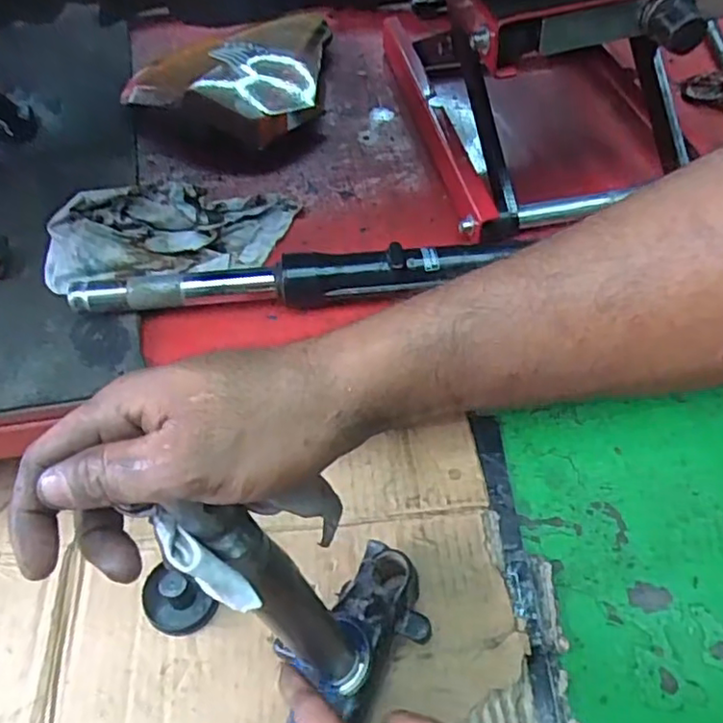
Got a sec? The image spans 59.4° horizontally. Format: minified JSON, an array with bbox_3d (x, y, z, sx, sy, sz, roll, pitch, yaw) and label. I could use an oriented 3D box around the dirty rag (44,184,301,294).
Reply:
[{"bbox_3d":[-0.159,-0.111,0.539,0.215,0.045,0.101,-12,55,-8],"label":"dirty rag"}]

